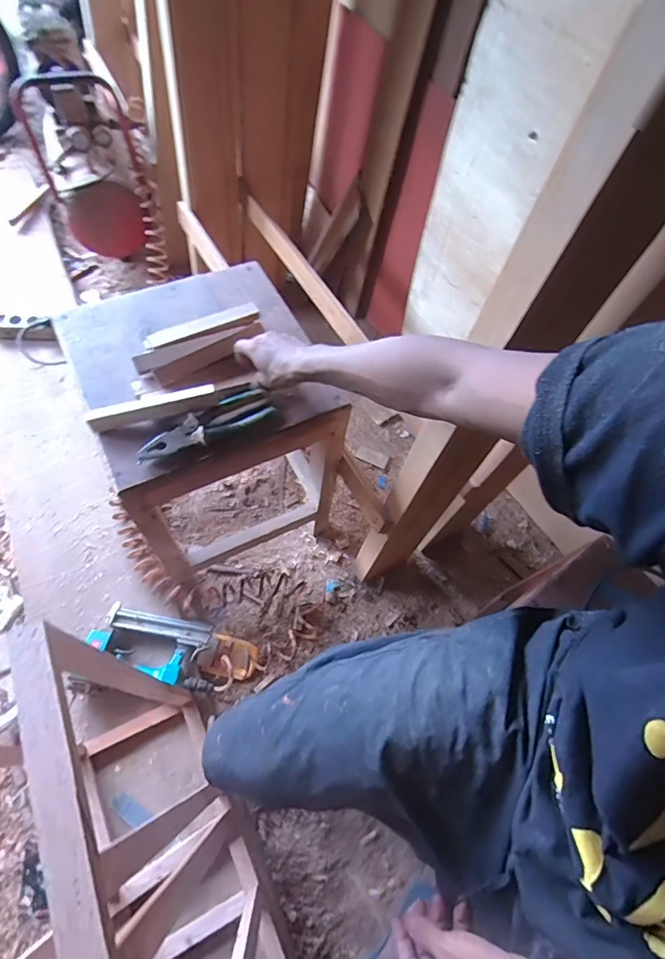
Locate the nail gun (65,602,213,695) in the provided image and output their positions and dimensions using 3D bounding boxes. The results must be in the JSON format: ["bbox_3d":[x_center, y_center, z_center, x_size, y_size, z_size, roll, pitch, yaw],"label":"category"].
[{"bbox_3d":[-0.348,0.341,0.915,0.239,0.080,0.166,12,62,3],"label":"nail gun"}]

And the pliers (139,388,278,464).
[{"bbox_3d":[-0.175,-0.074,0.651,0.186,0.029,0.055,-27,67,-16],"label":"pliers"}]

